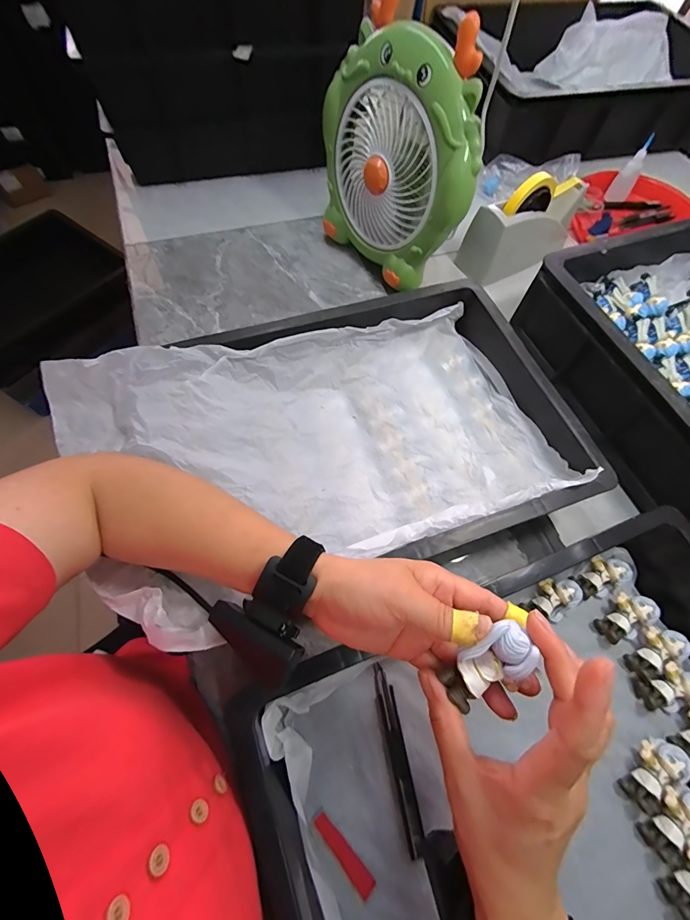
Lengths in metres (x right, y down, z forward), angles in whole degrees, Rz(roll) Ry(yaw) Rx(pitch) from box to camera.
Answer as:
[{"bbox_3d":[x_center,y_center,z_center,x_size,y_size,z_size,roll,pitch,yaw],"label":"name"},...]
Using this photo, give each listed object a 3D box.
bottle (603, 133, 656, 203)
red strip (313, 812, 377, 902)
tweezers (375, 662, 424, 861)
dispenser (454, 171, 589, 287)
[{"bbox_3d":[0.545,-0.547,0.701,0.039,0.089,0.039,34,68,12],"label":"bottle"},{"bbox_3d":[-0.001,0.320,0.300,0.014,0.004,0.062,-41,73,-20],"label":"red strip"},{"bbox_3d":[0.046,0.260,0.330,0.017,0.010,0.134,-8,65,-7],"label":"tweezers"},{"bbox_3d":[0.303,-0.391,0.608,0.209,0.121,0.073,-25,69,-14],"label":"dispenser"}]

